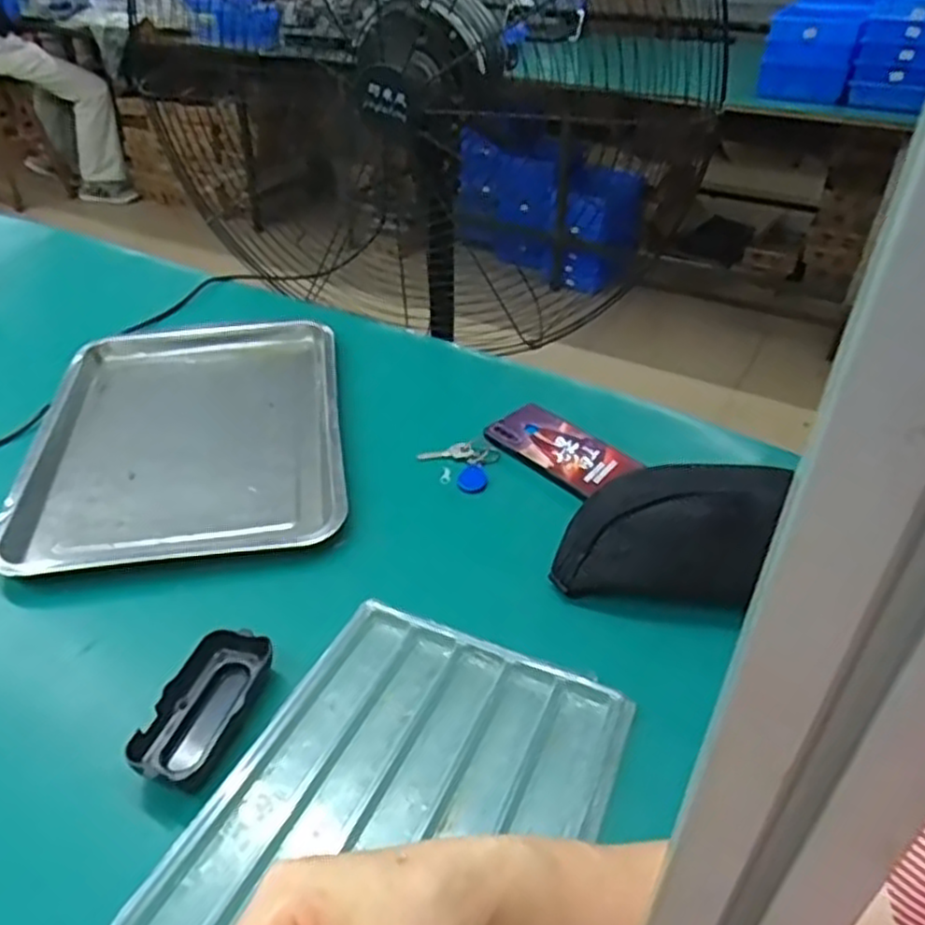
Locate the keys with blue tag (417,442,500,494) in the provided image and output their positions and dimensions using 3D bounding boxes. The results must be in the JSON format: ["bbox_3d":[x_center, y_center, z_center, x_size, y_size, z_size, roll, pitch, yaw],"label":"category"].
[{"bbox_3d":[0.006,-0.002,0.713,0.069,0.015,0.061,30,46,33],"label":"keys with blue tag"}]

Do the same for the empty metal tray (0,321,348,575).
[{"bbox_3d":[-0.273,-0.037,0.748,0.295,0.036,0.374,-4,37,-7],"label":"empty metal tray"}]

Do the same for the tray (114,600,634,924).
[{"bbox_3d":[-0.049,0.224,0.418,0.211,0.026,0.324,17,40,20],"label":"tray"}]

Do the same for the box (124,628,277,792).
[{"bbox_3d":[-0.170,0.160,0.489,0.052,0.023,0.108,9,37,10],"label":"box"}]

